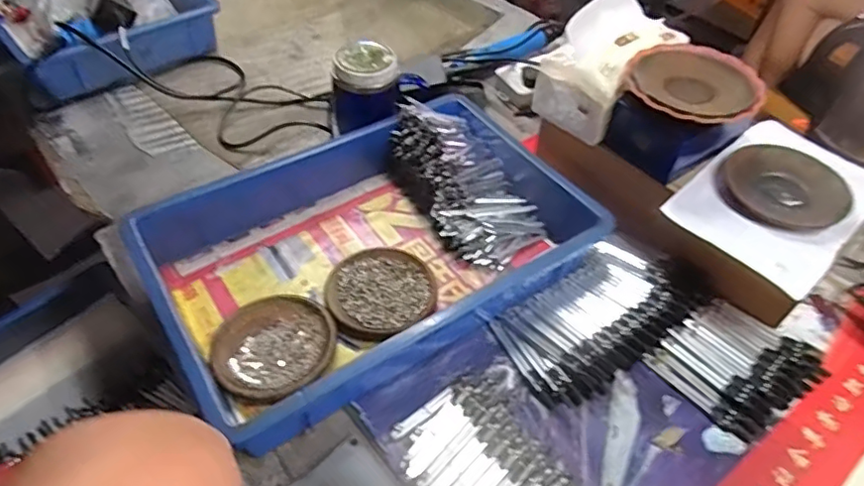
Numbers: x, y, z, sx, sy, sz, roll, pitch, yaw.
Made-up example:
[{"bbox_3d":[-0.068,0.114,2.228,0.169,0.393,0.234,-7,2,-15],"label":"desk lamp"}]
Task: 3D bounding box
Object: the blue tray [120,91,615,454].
[{"bbox_3d":[-0.053,-0.006,0.606,0.430,0.073,0.282,-27,55,-23],"label":"blue tray"}]

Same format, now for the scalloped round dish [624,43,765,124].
[{"bbox_3d":[0.268,-0.165,0.581,0.123,0.025,0.120,1,49,-1],"label":"scalloped round dish"}]

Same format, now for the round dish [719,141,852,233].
[{"bbox_3d":[0.364,-0.061,0.588,0.115,0.030,0.107,1,49,-1],"label":"round dish"}]

